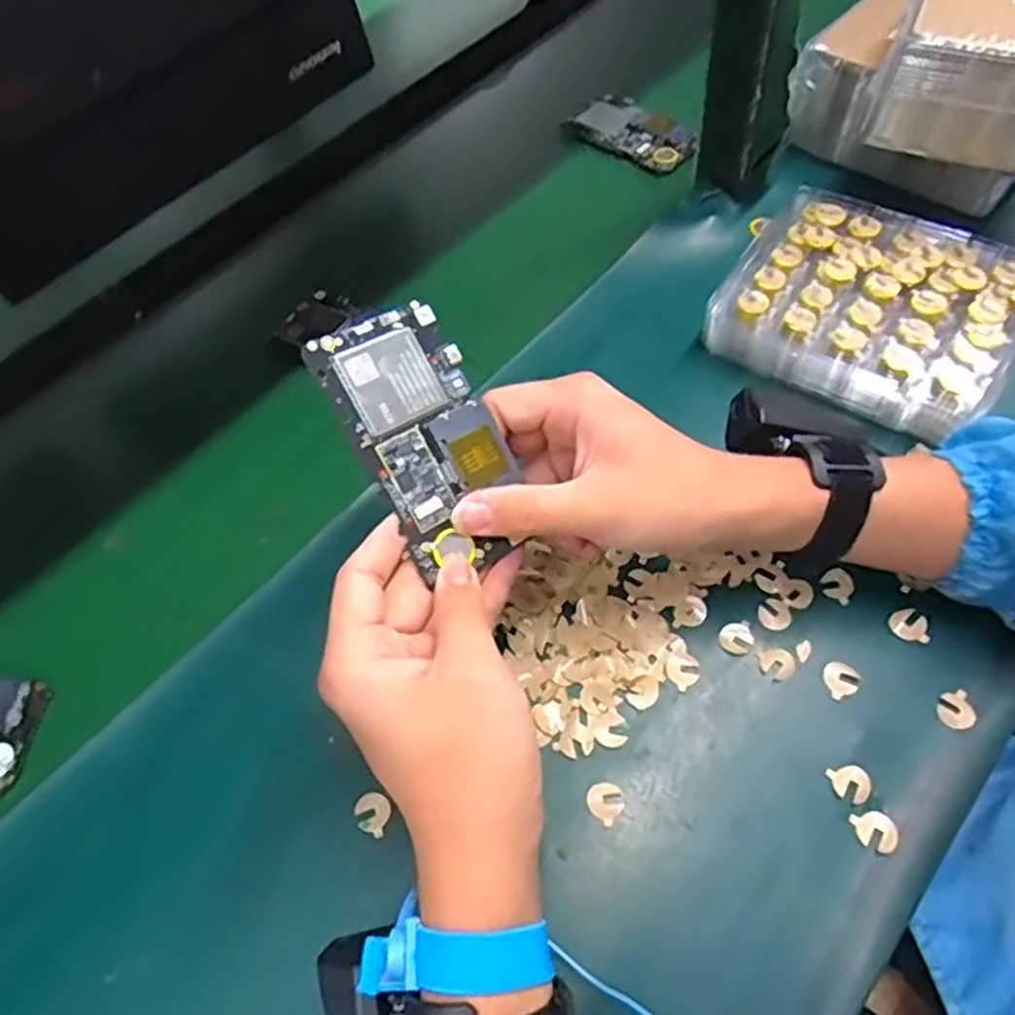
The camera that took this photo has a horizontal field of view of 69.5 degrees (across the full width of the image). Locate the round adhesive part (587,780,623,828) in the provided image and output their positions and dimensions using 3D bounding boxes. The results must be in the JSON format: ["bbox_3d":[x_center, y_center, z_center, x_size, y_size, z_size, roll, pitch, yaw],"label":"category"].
[{"bbox_3d":[0.048,0.143,0.357,0.018,0.004,0.016,35,70,27],"label":"round adhesive part"}]

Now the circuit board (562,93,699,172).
[{"bbox_3d":[0.112,-0.339,0.658,0.060,0.011,0.125,-43,61,-4],"label":"circuit board"}]

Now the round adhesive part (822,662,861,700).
[{"bbox_3d":[0.173,0.088,0.377,0.017,0.004,0.018,-5,58,7],"label":"round adhesive part"}]

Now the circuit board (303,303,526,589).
[{"bbox_3d":[-0.036,-0.033,0.339,0.063,0.004,0.122,-30,95,-22],"label":"circuit board"}]

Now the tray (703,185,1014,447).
[{"bbox_3d":[0.239,-0.133,0.484,0.177,0.041,0.149,26,66,24],"label":"tray"}]

